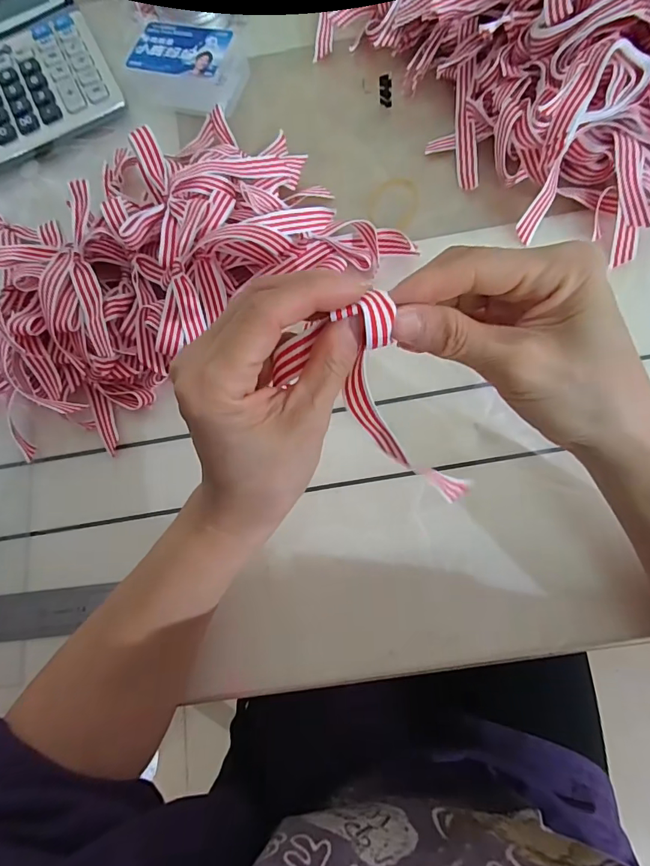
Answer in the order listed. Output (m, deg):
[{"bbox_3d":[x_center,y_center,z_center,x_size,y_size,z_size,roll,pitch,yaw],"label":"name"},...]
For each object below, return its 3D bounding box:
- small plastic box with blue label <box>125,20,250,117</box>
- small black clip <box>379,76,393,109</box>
[{"bbox_3d":[-0.118,-0.312,0.384,0.096,0.032,0.057,15,84,6],"label":"small plastic box with blue label"},{"bbox_3d":[0.050,-0.278,0.371,0.010,0.008,0.022,-8,126,4],"label":"small black clip"}]

